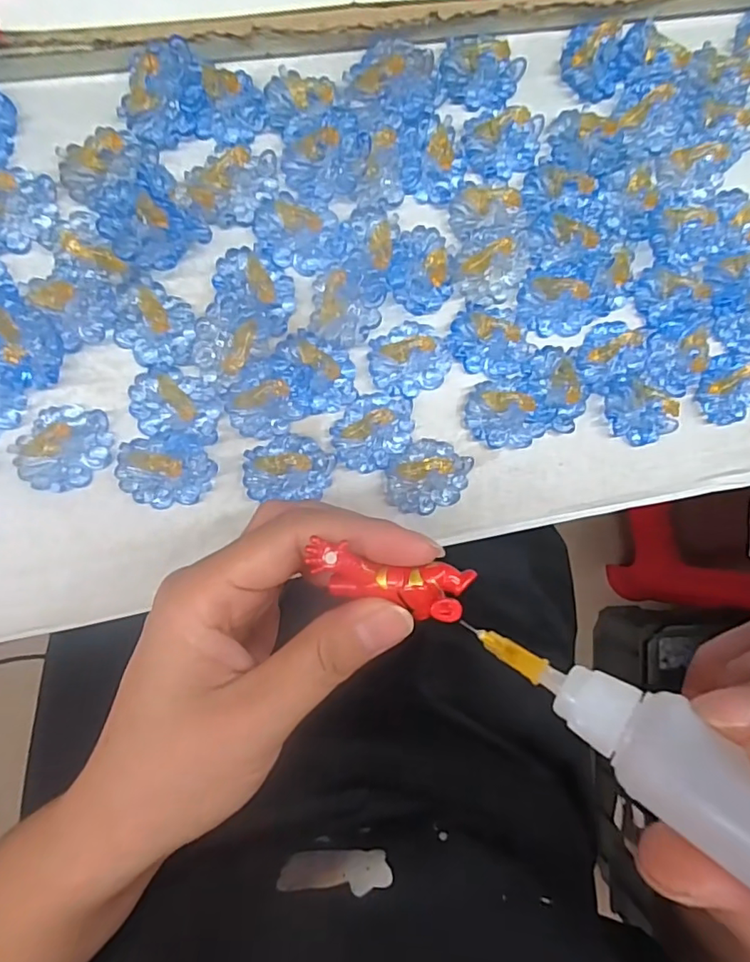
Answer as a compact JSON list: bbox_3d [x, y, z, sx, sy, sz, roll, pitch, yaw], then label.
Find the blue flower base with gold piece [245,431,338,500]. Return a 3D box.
[{"bbox_3d":[-0.036,-0.006,0.227,0.036,0.008,0.026,0,92,-9],"label":"blue flower base with gold piece"}]

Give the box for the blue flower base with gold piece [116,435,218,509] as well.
[{"bbox_3d":[-0.084,-0.004,0.218,0.036,0.009,0.028,-10,93,-8],"label":"blue flower base with gold piece"}]

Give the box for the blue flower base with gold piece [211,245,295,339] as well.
[{"bbox_3d":[-0.049,-0.079,0.220,0.033,0.013,0.030,0,92,-9],"label":"blue flower base with gold piece"}]

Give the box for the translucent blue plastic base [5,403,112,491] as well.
[{"bbox_3d":[-0.122,-0.013,0.213,0.029,0.006,0.037,43,86,-8],"label":"translucent blue plastic base"}]

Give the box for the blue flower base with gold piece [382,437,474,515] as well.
[{"bbox_3d":[0.024,-0.001,0.236,0.036,0.005,0.030,-45,98,-5],"label":"blue flower base with gold piece"}]

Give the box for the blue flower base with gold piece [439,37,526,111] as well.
[{"bbox_3d":[0.047,-0.180,0.239,0.038,0.010,0.026,2,92,-9],"label":"blue flower base with gold piece"}]

